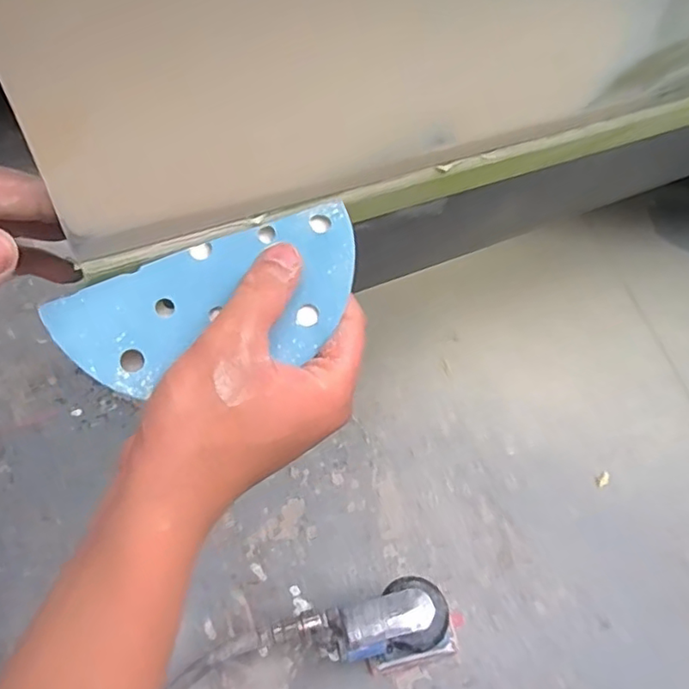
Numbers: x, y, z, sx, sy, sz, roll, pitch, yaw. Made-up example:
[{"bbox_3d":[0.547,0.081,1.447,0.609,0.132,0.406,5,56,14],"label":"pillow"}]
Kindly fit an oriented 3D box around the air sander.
[{"bbox_3d":[0.040,0.282,0.596,0.149,0.093,0.069,-10,56,-9],"label":"air sander"}]

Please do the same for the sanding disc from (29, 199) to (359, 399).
[{"bbox_3d":[-0.056,-0.016,0.282,0.143,0.007,0.064,-23,93,-17],"label":"sanding disc"}]

